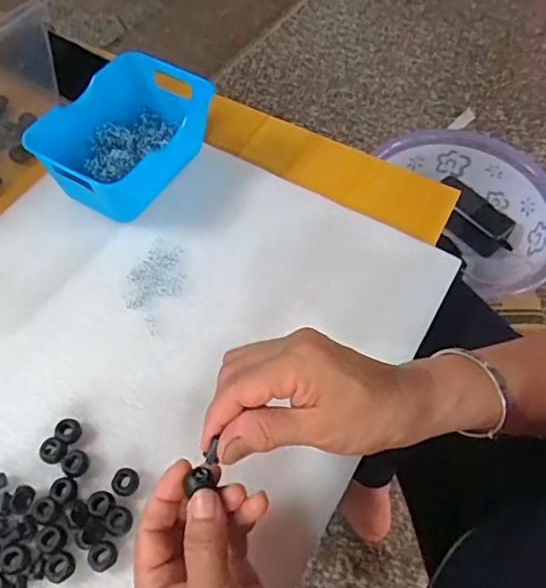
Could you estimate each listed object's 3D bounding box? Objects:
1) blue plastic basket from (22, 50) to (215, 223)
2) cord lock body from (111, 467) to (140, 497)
[{"bbox_3d":[-0.125,-0.137,0.510,0.121,0.068,0.144,24,59,13],"label":"blue plastic basket"},{"bbox_3d":[-0.099,0.126,0.381,0.017,0.009,0.017,1,57,-1],"label":"cord lock body"}]

